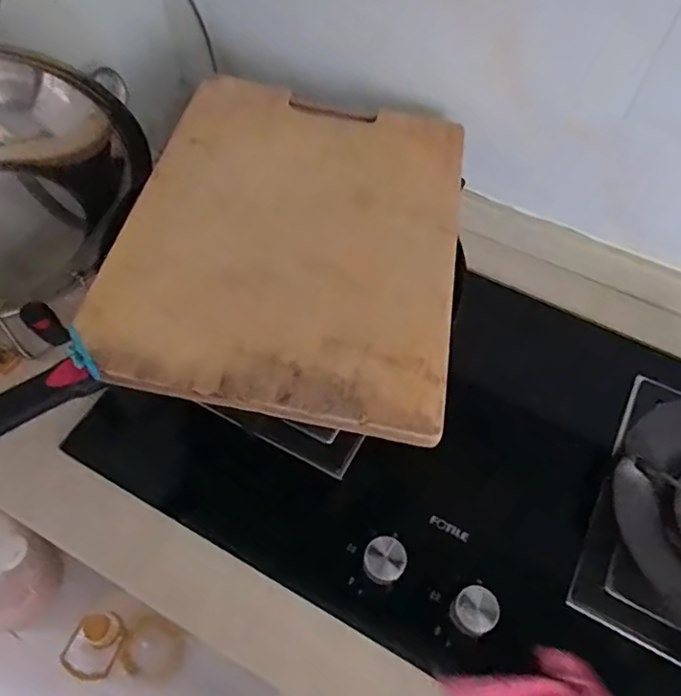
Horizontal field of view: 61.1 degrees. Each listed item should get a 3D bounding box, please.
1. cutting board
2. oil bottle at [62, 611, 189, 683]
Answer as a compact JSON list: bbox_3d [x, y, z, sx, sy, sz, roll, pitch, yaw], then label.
[{"bbox_3d":[-0.038,-0.109,0.547,0.289,0.029,0.385,11,55,0],"label":"cutting board"},{"bbox_3d":[-0.378,0.537,1.042,0.127,0.288,0.111,7,59,3],"label":"oil bottle"}]

